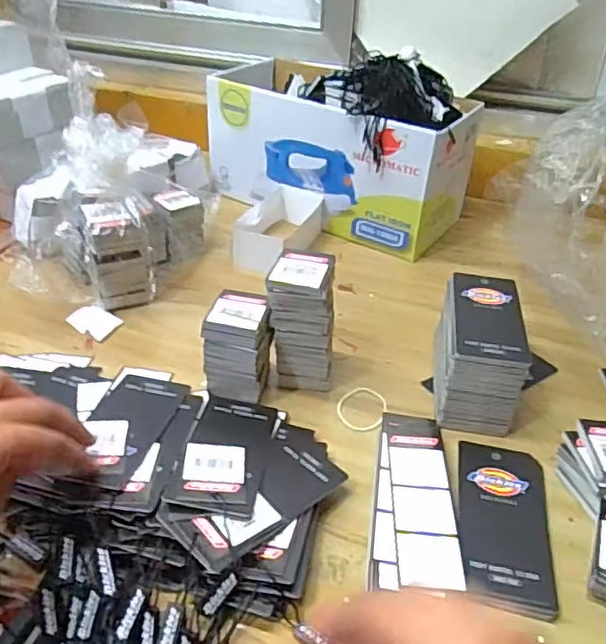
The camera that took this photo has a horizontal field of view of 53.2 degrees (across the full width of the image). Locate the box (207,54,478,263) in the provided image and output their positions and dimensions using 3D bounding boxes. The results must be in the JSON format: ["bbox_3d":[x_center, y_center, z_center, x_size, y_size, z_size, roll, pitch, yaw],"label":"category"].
[{"bbox_3d":[0.034,-0.187,0.667,0.272,0.128,0.117,22,42,25],"label":"box"}]

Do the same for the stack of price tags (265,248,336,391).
[{"bbox_3d":[-0.001,-0.003,0.440,0.044,0.084,0.049,2,37,0],"label":"stack of price tags"}]

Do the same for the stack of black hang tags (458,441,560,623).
[{"bbox_3d":[0.121,0.117,0.362,0.055,0.005,0.114,9,38,9],"label":"stack of black hang tags"}]

